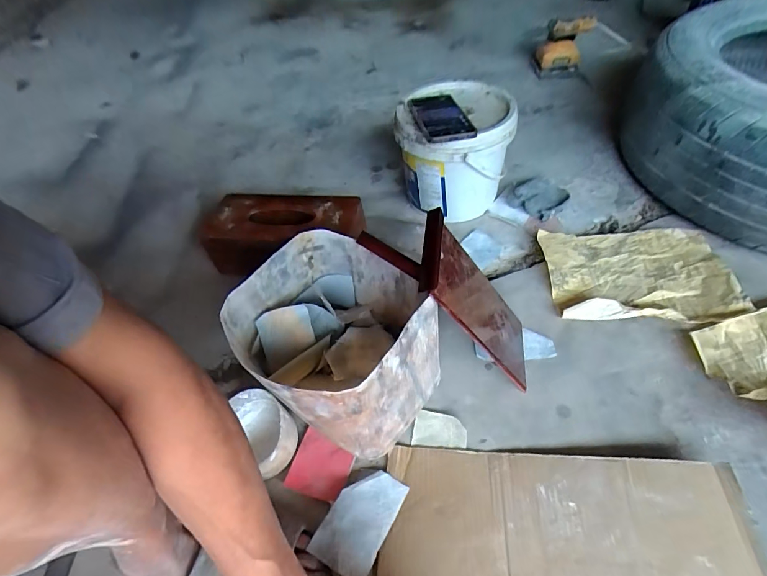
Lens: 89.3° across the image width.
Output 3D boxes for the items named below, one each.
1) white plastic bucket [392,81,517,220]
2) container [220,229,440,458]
[{"bbox_3d":[0.127,-0.246,0.713,0.185,0.175,0.192,-3,53,4],"label":"white plastic bucket"},{"bbox_3d":[-0.053,0.052,0.476,0.231,0.176,0.206,28,60,26],"label":"container"}]

